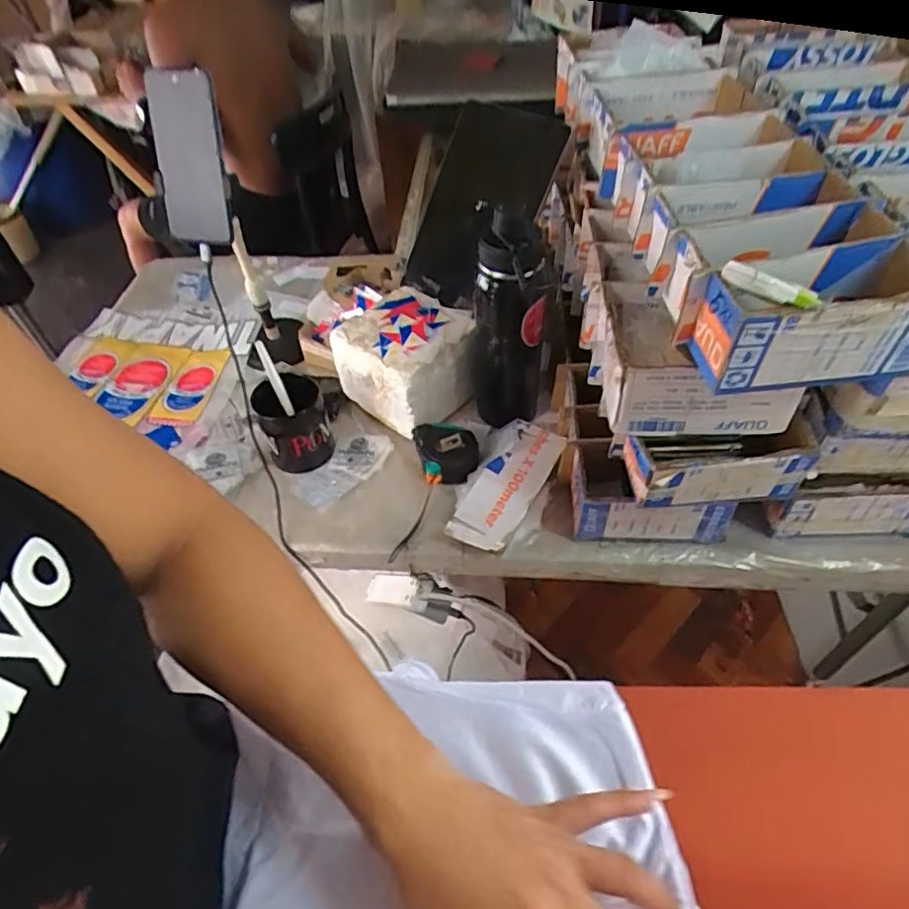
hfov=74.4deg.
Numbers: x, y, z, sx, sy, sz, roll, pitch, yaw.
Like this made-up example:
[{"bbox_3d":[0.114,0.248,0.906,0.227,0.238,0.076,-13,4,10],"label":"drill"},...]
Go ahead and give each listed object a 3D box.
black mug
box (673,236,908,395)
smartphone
[{"bbox_3d":[-0.194,-0.035,0.727,0.081,0.093,0.075,-2,50,2],"label":"black mug"},{"bbox_3d":[0.263,-0.101,0.436,0.164,0.081,0.076,-8,50,-3],"label":"box"},{"bbox_3d":[-0.286,-0.315,0.646,0.084,0.168,0.017,10,31,14],"label":"smartphone"}]

